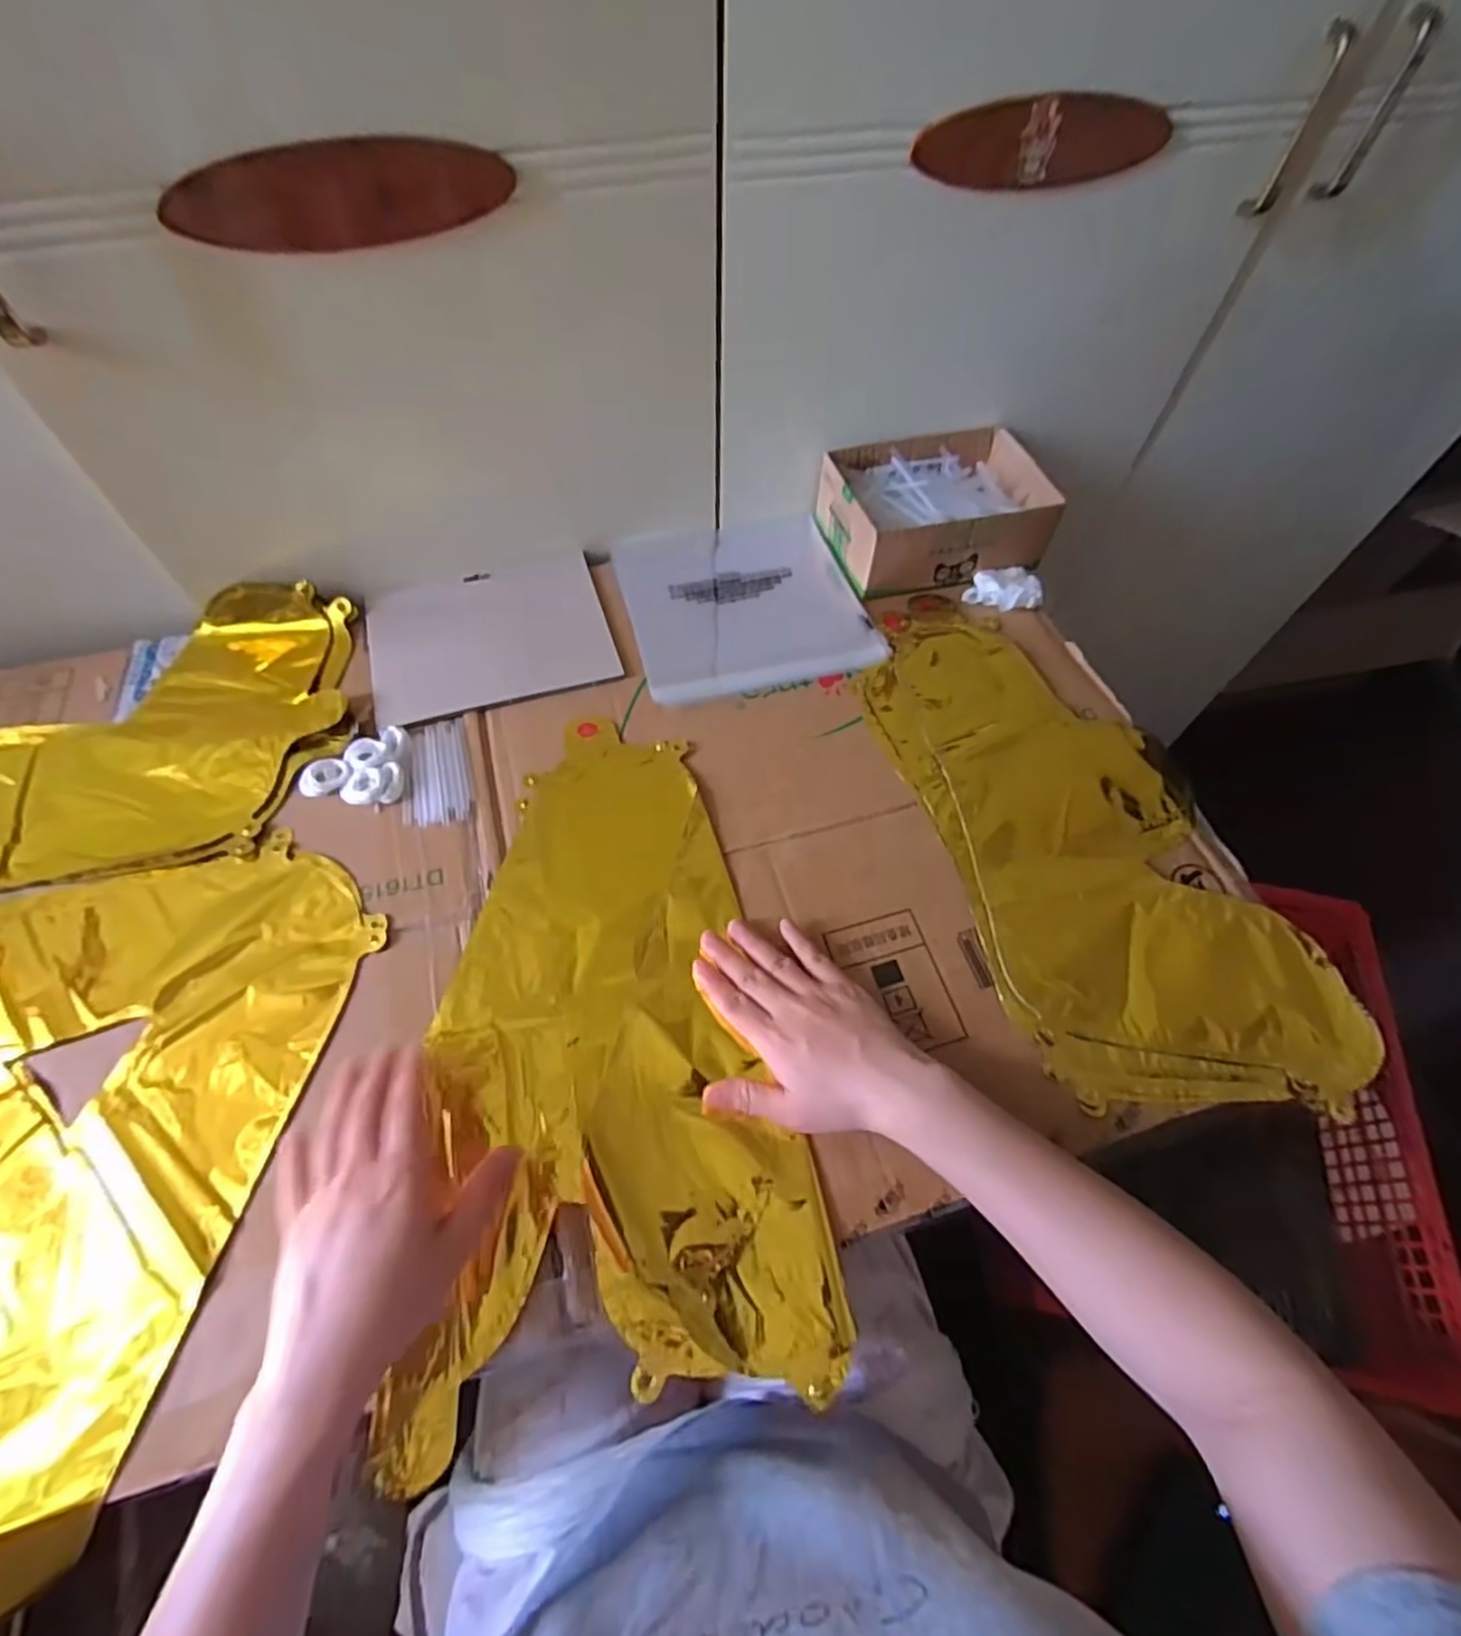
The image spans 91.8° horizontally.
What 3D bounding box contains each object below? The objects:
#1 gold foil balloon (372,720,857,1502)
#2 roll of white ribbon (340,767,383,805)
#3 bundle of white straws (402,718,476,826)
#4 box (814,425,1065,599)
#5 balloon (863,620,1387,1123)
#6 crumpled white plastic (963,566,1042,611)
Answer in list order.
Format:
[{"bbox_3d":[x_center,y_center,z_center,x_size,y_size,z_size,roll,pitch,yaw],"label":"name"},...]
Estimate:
[{"bbox_3d":[-0.082,0.118,0.440,0.221,0.023,0.404,-8,62,-6],"label":"gold foil balloon"},{"bbox_3d":[-0.265,-0.023,0.511,0.029,0.009,0.029,1,61,-1],"label":"roll of white ribbon"},{"bbox_3d":[-0.220,-0.036,0.529,0.048,0.004,0.094,-11,62,-8],"label":"bundle of white straws"},{"bbox_3d":[0.188,-0.292,0.660,0.190,0.060,0.147,-15,63,-10],"label":"box"},{"bbox_3d":[0.257,0.003,0.513,0.213,0.011,0.409,-14,63,-9],"label":"balloon"},{"bbox_3d":[0.245,-0.207,0.637,0.063,0.018,0.043,-8,62,-6],"label":"crumpled white plastic"}]

